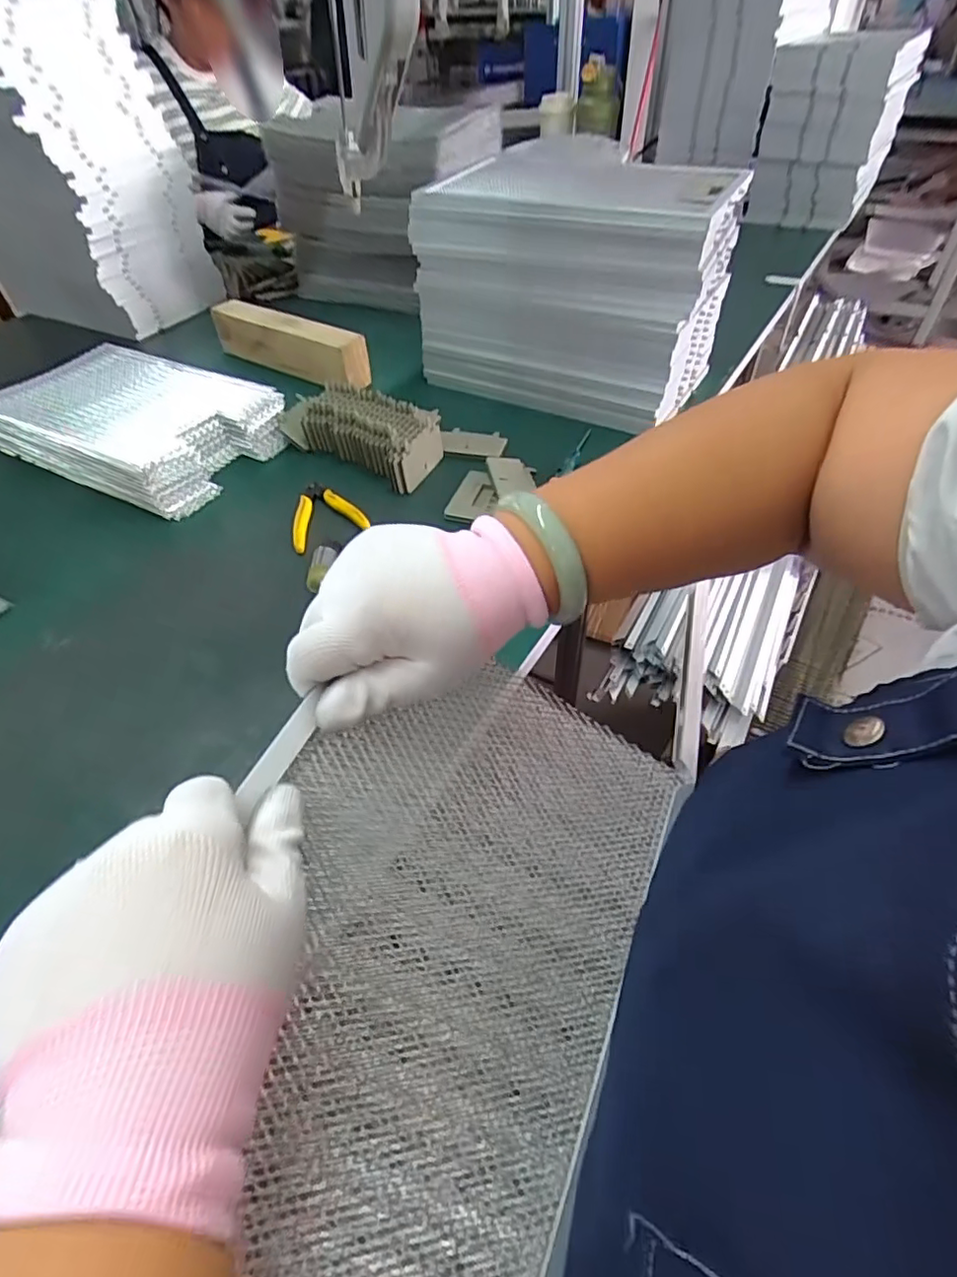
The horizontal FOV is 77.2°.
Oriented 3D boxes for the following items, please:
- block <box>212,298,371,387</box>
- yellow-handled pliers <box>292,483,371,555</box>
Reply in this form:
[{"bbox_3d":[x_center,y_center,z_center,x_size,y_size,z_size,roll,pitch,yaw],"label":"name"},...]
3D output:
[{"bbox_3d":[-0.278,-0.430,0.877,0.288,0.072,0.050,27,55,24],"label":"block"},{"bbox_3d":[-0.171,-0.137,0.640,0.077,0.012,0.103,-22,51,-16],"label":"yellow-handled pliers"}]

